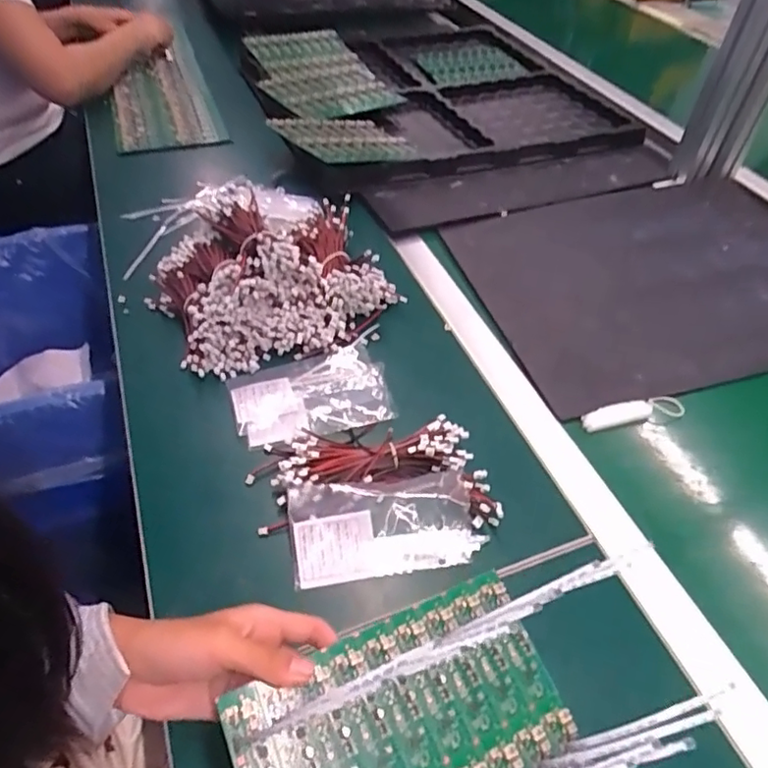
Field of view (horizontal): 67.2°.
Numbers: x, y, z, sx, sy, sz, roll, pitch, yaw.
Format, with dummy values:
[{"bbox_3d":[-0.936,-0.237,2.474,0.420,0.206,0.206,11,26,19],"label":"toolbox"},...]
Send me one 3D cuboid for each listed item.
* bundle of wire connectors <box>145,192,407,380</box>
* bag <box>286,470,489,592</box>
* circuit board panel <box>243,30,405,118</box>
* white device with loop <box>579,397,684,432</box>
[{"bbox_3d":[-0.119,-0.120,0.630,0.243,0.093,0.182,-22,53,-20],"label":"bundle of wire connectors"},{"bbox_3d":[0.000,0.118,0.476,0.151,0.019,0.079,-6,67,-8],"label":"bag"},{"bbox_3d":[-0.115,-0.546,1.011,0.210,0.032,0.322,-18,51,-17],"label":"circuit board panel"},{"bbox_3d":[0.246,0.029,0.577,0.106,0.013,0.024,-8,49,-9],"label":"white device with loop"}]

